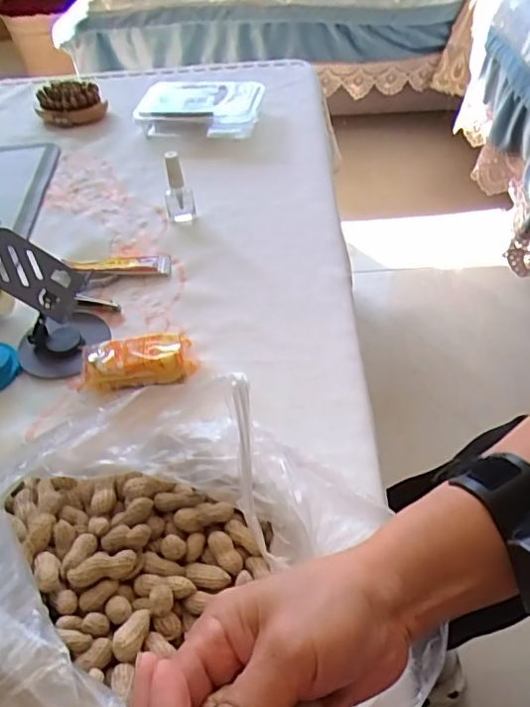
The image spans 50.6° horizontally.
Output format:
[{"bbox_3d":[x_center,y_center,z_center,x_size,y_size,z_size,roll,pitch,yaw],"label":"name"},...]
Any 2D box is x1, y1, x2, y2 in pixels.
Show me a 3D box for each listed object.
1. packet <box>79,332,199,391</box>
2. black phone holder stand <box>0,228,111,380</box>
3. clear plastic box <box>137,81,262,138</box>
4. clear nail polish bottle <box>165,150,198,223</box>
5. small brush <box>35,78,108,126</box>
[{"bbox_3d":[-0.109,0.007,0.482,0.090,0.028,0.041,-10,48,-5],"label":"packet"},{"bbox_3d":[-0.187,-0.044,0.480,0.077,0.108,0.075,-23,51,-16],"label":"black phone holder stand"},{"bbox_3d":[-0.086,-0.340,0.779,0.159,0.040,0.099,3,48,6],"label":"clear plastic box"},{"bbox_3d":[-0.096,-0.182,0.618,0.032,0.078,0.025,-14,49,-9],"label":"clear nail polish bottle"},{"bbox_3d":[-0.282,-0.364,0.809,0.092,0.044,0.064,-23,51,-16],"label":"small brush"}]

